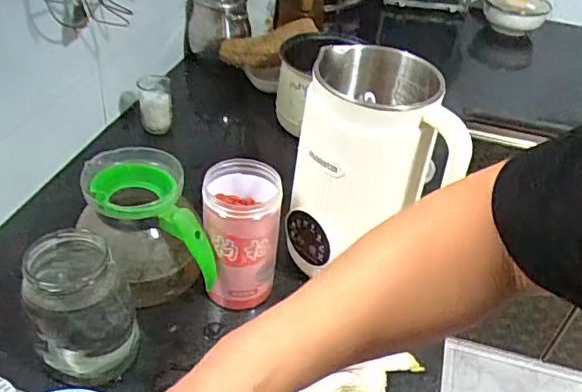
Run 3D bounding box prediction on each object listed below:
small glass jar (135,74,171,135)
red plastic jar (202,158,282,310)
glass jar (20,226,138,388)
[{"bbox_3d":[-0.214,-0.146,0.879,0.051,0.081,0.046,-9,41,-18],"label":"small glass jar"},{"bbox_3d":[-0.055,0.042,0.619,0.081,0.150,0.086,4,39,-3],"label":"red plastic jar"},{"bbox_3d":[-0.203,0.111,0.534,0.084,0.137,0.085,4,39,-3],"label":"glass jar"}]

